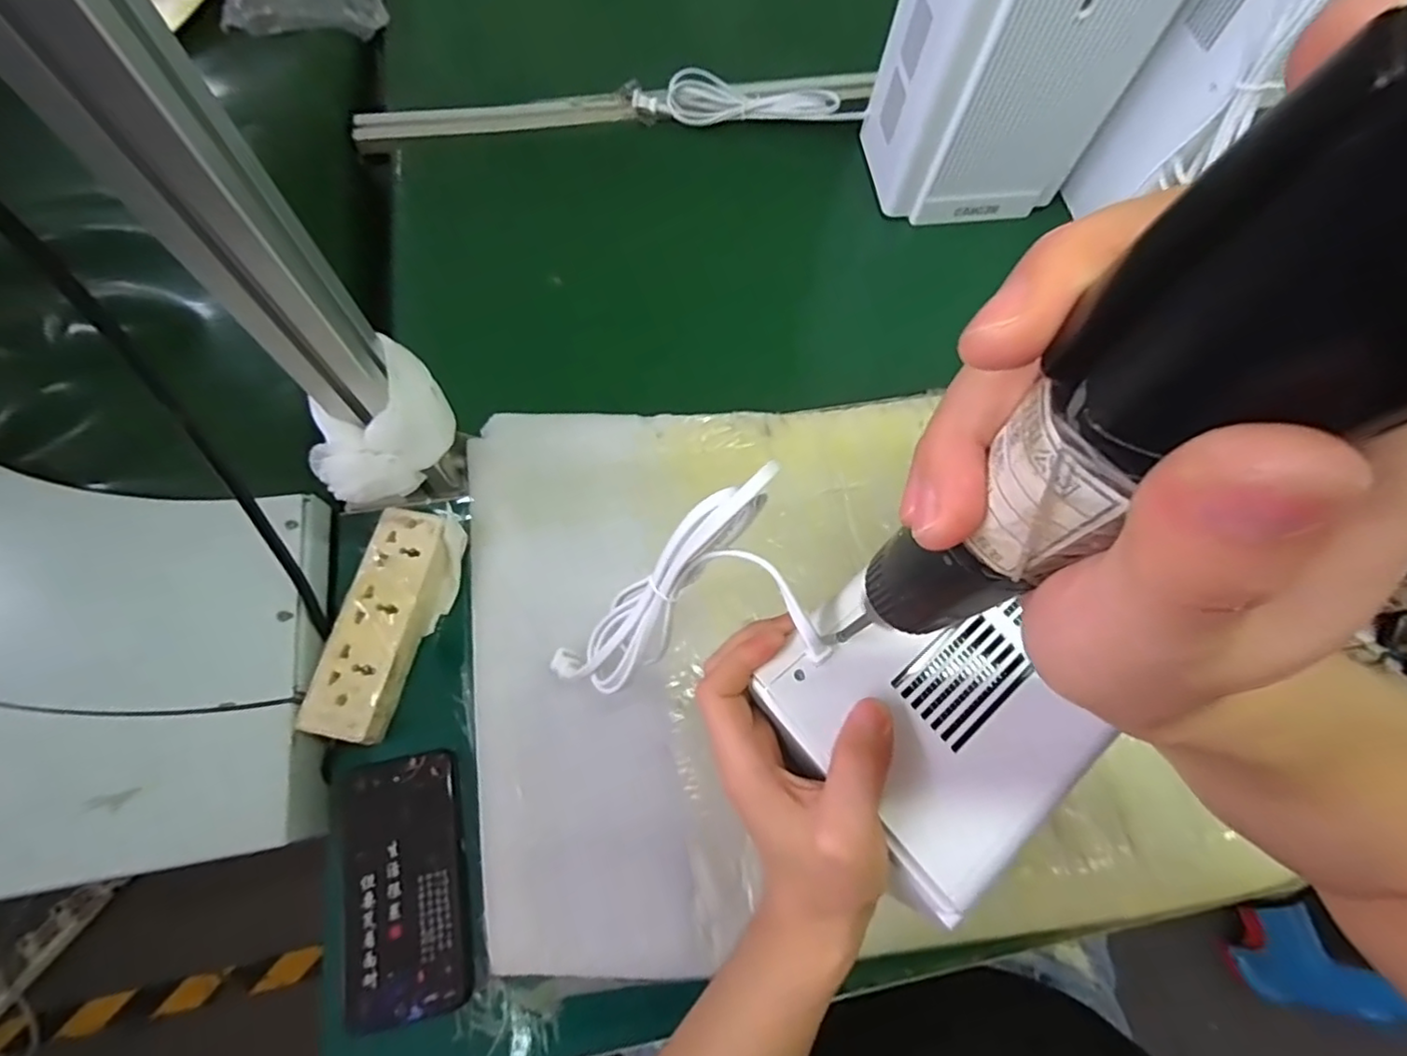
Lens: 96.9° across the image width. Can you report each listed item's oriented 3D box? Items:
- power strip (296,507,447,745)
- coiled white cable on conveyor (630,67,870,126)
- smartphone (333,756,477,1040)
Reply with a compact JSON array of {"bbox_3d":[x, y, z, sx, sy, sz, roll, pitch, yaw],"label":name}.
[{"bbox_3d":[-0.237,0.069,0.462,0.056,0.031,0.166,9,68,1],"label":"power strip"},{"bbox_3d":[0.050,-0.477,0.697,0.254,0.032,0.045,0,68,-2],"label":"coiled white cable on conveyor"},{"bbox_3d":[-0.200,0.235,0.412,0.078,0.008,0.156,-12,69,-7],"label":"smartphone"}]

